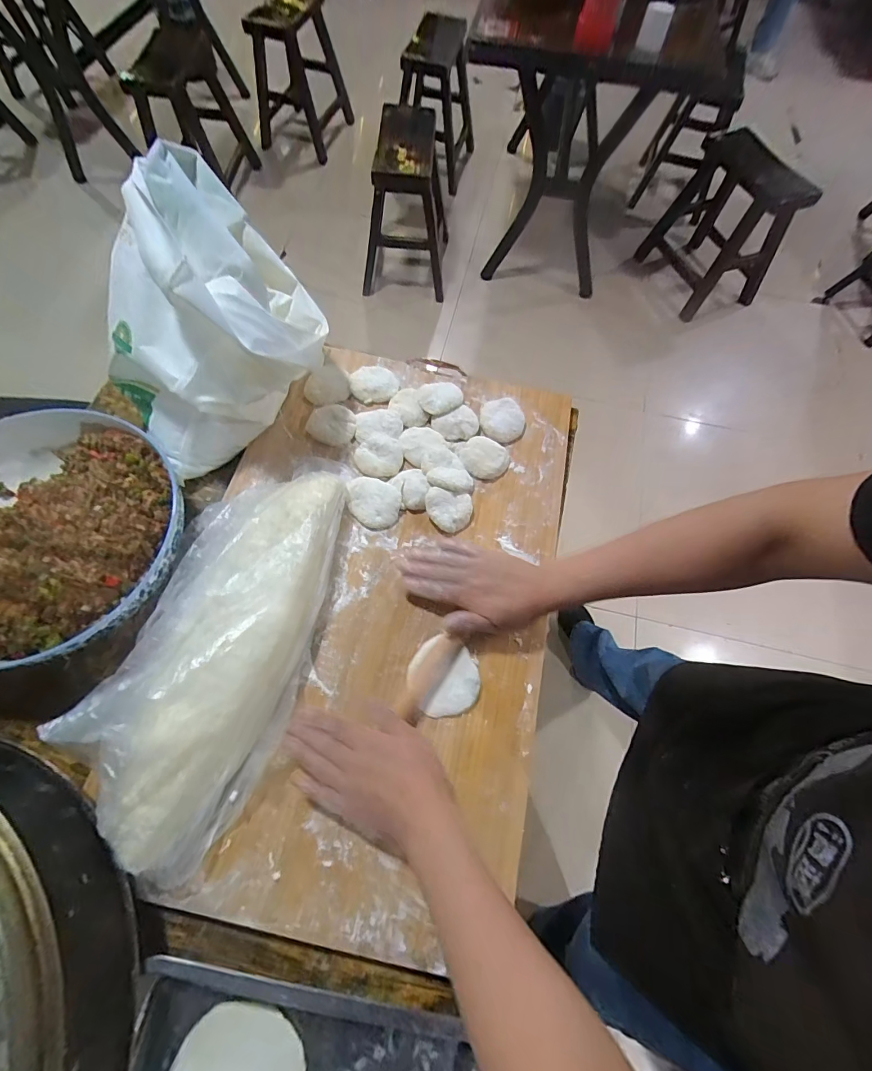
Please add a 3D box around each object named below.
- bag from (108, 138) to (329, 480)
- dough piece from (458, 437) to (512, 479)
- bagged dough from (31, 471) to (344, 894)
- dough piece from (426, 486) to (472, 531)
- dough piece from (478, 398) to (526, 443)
[{"bbox_3d":[-0.282,-0.261,0.512,0.266,0.228,0.232,-22,70,-11],"label":"bag"},{"bbox_3d":[0.068,-0.110,0.589,0.069,0.017,0.060,10,67,2],"label":"dough piece"},{"bbox_3d":[-0.222,0.091,0.441,0.165,0.106,0.453,11,67,2],"label":"bagged dough"},{"bbox_3d":[0.017,-0.033,0.547,0.060,0.026,0.050,5,67,-1],"label":"dough piece"},{"bbox_3d":[0.097,-0.171,0.616,0.065,0.020,0.069,1,67,-2],"label":"dough piece"}]

